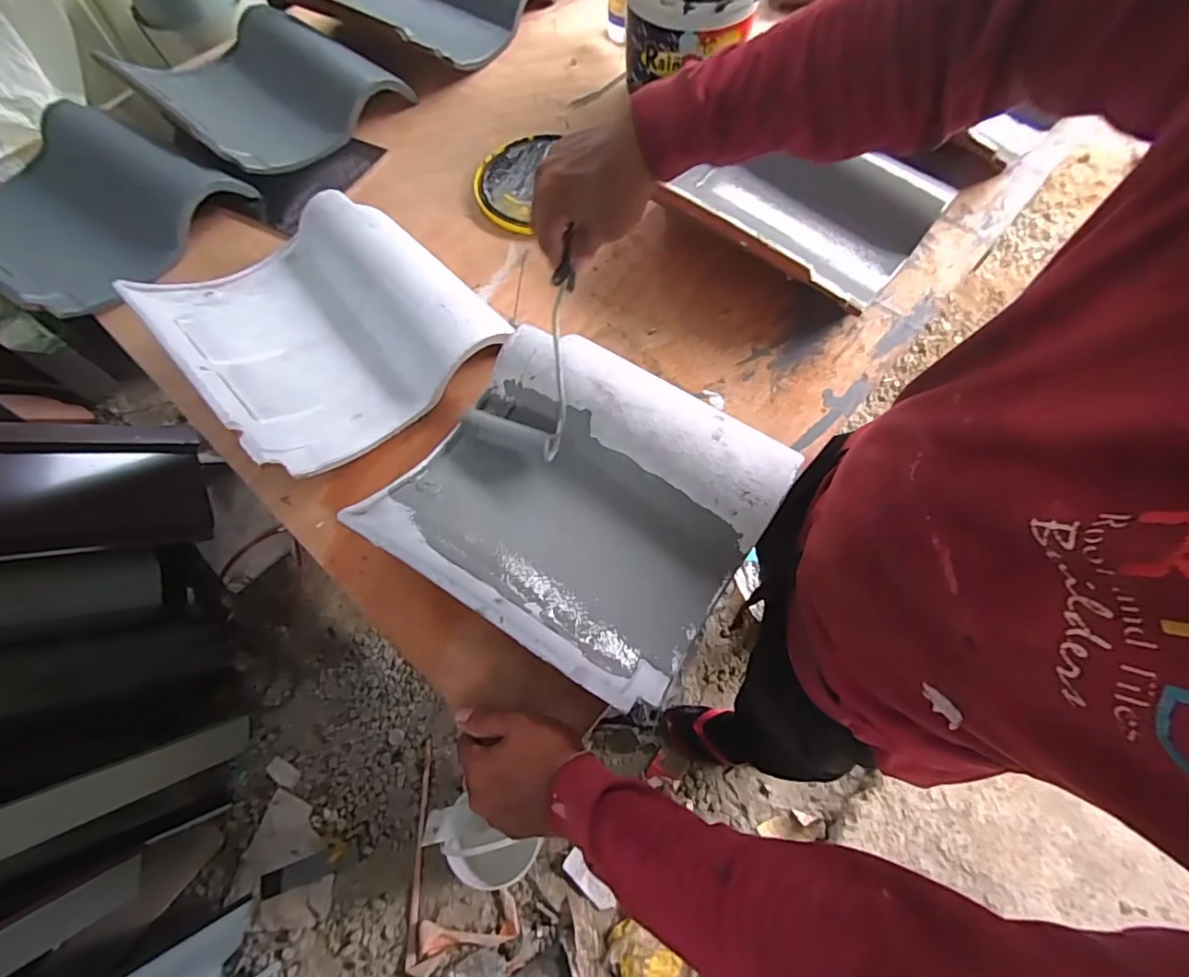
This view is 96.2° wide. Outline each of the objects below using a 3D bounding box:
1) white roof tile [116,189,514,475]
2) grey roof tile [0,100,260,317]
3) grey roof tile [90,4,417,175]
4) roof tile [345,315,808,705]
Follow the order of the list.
[{"bbox_3d":[-0.304,-0.197,0.618,0.304,0.067,0.322,-41,67,-18],"label":"white roof tile"},{"bbox_3d":[-0.701,-0.387,0.721,0.340,0.072,0.294,28,66,16],"label":"grey roof tile"},{"bbox_3d":[-0.516,-0.615,0.823,0.357,0.077,0.286,36,69,19],"label":"grey roof tile"},{"bbox_3d":[-0.012,0.007,0.514,0.313,0.078,0.287,28,66,16],"label":"roof tile"}]

